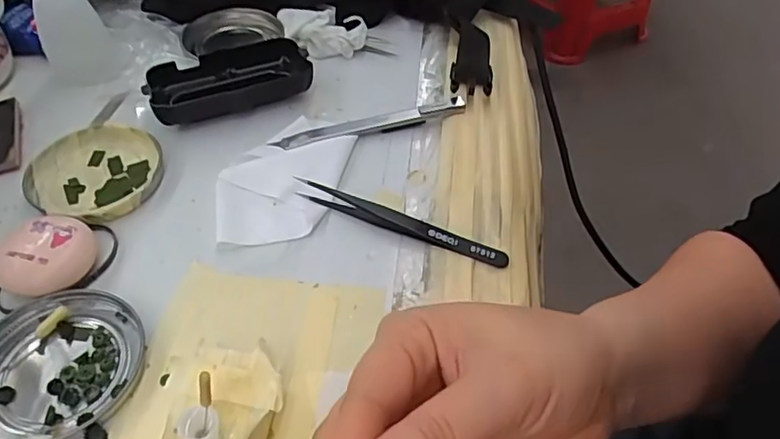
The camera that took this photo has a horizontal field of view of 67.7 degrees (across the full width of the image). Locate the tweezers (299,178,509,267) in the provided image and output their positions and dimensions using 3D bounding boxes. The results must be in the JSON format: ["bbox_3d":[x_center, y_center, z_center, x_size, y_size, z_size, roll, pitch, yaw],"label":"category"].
[{"bbox_3d":[0.006,0.001,0.333,0.125,0.016,0.010,18,51,13],"label":"tweezers"}]

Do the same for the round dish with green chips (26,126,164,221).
[{"bbox_3d":[-0.182,-0.031,0.360,0.080,0.009,0.073,1,49,-1],"label":"round dish with green chips"}]

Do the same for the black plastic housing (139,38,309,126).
[{"bbox_3d":[-0.112,-0.098,0.408,0.107,0.022,0.052,-18,52,-16],"label":"black plastic housing"}]

